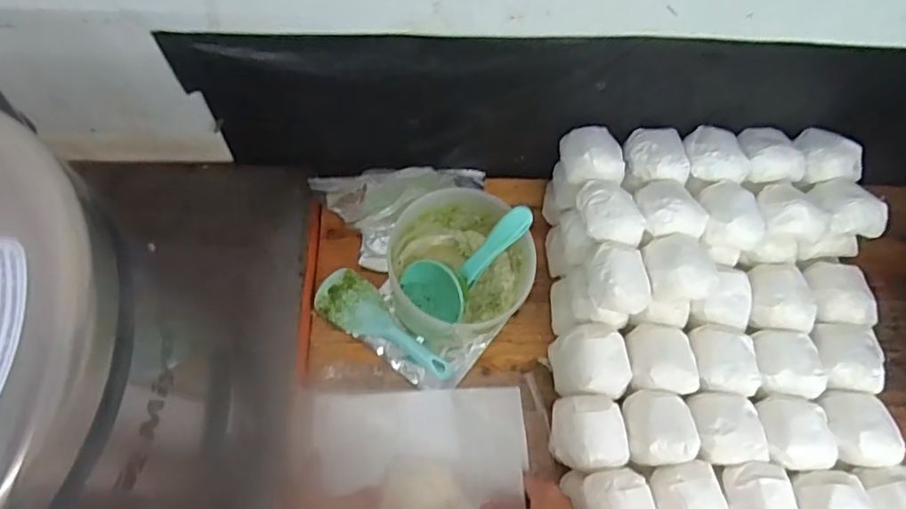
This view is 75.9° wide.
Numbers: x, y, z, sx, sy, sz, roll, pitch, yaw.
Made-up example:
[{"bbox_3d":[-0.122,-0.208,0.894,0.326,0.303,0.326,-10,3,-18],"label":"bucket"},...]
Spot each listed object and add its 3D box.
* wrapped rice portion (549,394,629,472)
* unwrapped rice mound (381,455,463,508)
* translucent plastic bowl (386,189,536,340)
[{"bbox_3d":[0.151,0.197,0.642,0.073,0.075,0.077,0,65,-3],"label":"wrapped rice portion"},{"bbox_3d":[-0.033,0.264,0.625,0.084,0.038,0.087,1,65,-2],"label":"unwrapped rice mound"},{"bbox_3d":[0.007,0.010,0.705,0.155,0.109,0.149,1,65,-2],"label":"translucent plastic bowl"}]

